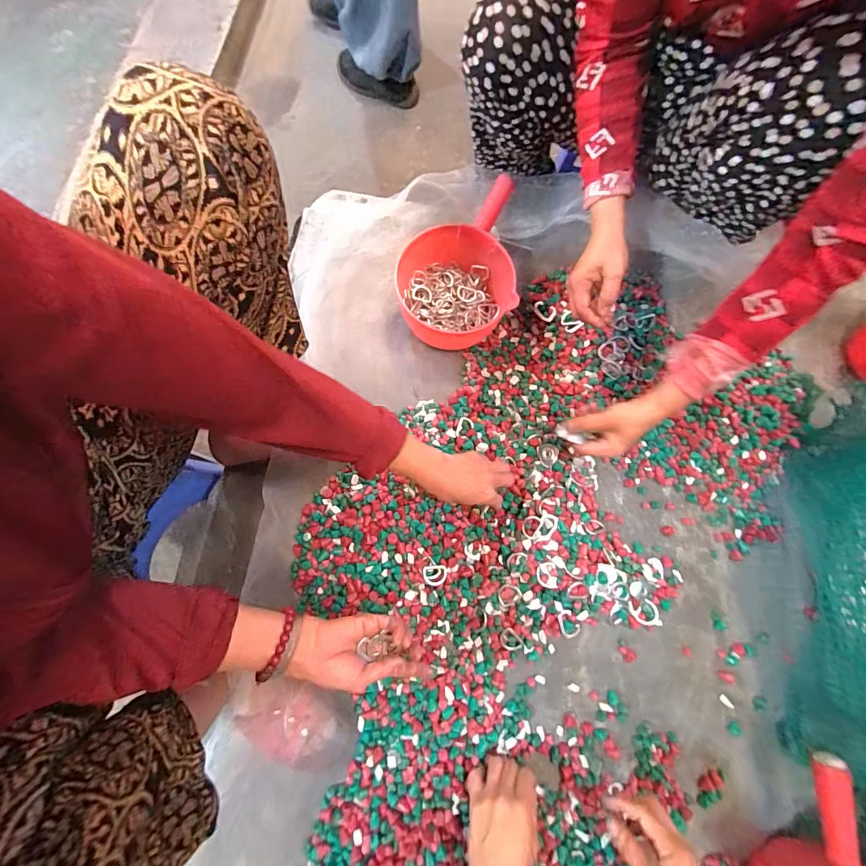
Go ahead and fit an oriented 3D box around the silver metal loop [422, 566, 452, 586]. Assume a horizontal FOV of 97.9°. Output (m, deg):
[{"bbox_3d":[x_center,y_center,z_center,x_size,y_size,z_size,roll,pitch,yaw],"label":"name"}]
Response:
[{"bbox_3d":[0.006,0.203,0.536,0.041,0.005,0.026,3,65,-7],"label":"silver metal loop"}]

